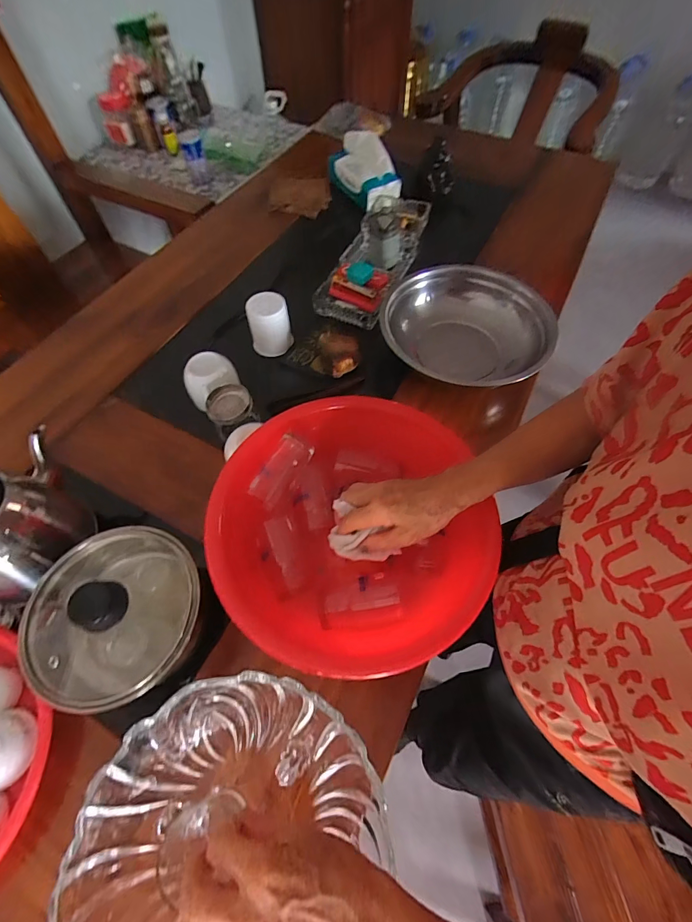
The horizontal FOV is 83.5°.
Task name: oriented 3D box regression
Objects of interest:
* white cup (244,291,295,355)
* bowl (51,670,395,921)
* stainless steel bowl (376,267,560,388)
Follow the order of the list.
[{"bbox_3d":[-0.126,-0.227,0.646,0.067,0.078,0.062,-12,61,-6],"label":"white cup"},{"bbox_3d":[-0.090,0.308,0.314,0.218,0.092,0.233,8,61,5],"label":"bowl"},{"bbox_3d":[0.190,-0.207,0.615,0.243,0.080,0.225,0,61,0],"label":"stainless steel bowl"}]

